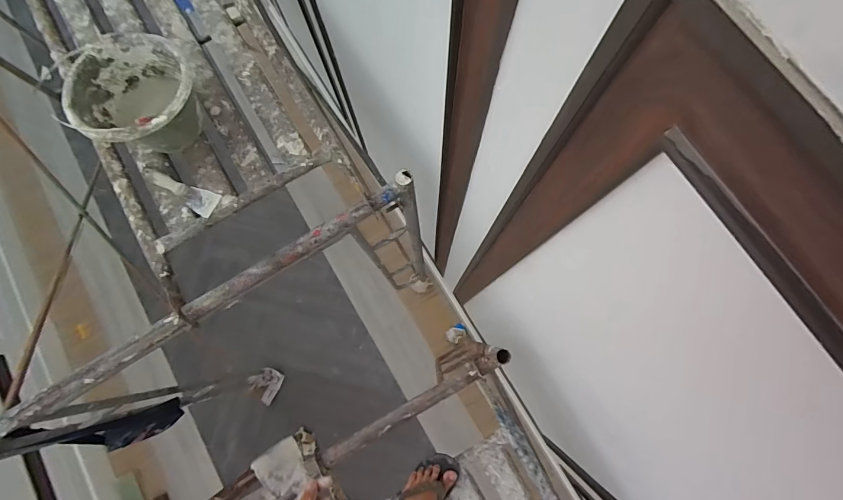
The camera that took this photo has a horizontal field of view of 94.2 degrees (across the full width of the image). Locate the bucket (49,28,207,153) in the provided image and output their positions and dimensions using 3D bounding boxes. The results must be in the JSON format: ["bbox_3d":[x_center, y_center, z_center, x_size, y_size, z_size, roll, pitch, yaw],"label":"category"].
[{"bbox_3d":[-0.631,-0.336,0.913,0.256,0.191,0.245,0,79,1],"label":"bucket"}]

